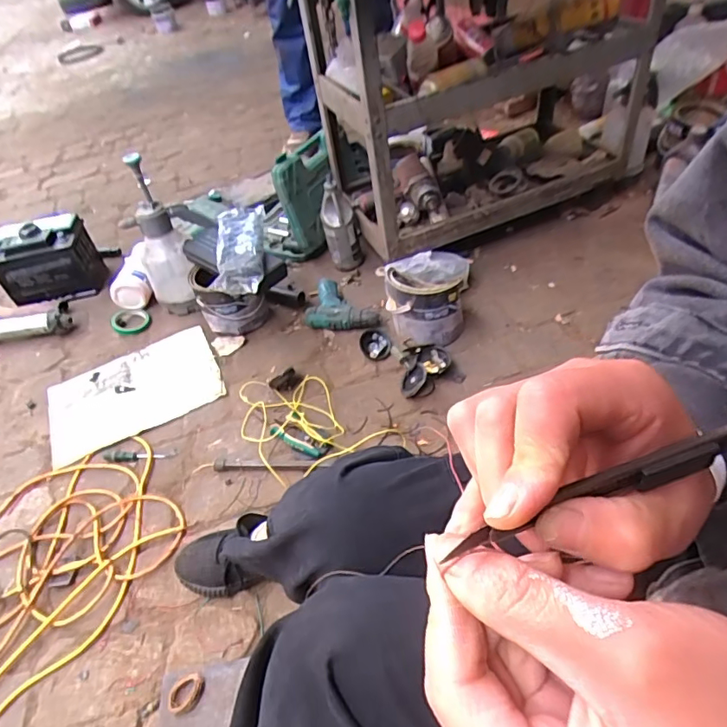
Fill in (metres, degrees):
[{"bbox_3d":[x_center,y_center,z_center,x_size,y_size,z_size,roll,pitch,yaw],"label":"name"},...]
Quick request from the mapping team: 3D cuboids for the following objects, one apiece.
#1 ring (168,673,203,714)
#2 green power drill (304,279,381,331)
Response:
[{"bbox_3d":[-0.229,0.424,0.659,0.035,0.012,0.049,21,53,28],"label":"ring"},{"bbox_3d":[-0.050,-0.141,1.212,0.173,0.058,0.129,-4,46,5],"label":"green power drill"}]

